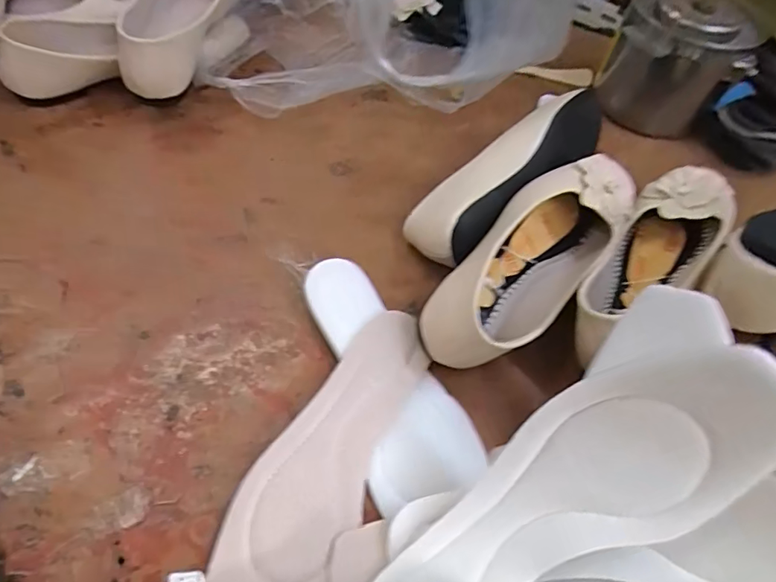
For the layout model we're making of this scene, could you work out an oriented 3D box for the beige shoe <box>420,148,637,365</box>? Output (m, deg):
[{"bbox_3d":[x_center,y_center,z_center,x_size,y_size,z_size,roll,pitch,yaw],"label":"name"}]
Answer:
[{"bbox_3d":[0.121,-0.030,0.408,0.085,0.064,0.247,36,61,20],"label":"beige shoe"}]

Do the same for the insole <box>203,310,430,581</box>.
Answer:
[{"bbox_3d":[-0.042,0.108,0.332,0.070,0.013,0.233,21,57,11],"label":"insole"}]

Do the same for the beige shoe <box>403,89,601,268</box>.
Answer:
[{"bbox_3d":[0.120,-0.114,0.473,0.252,0.063,0.070,-38,65,-25],"label":"beige shoe"}]

